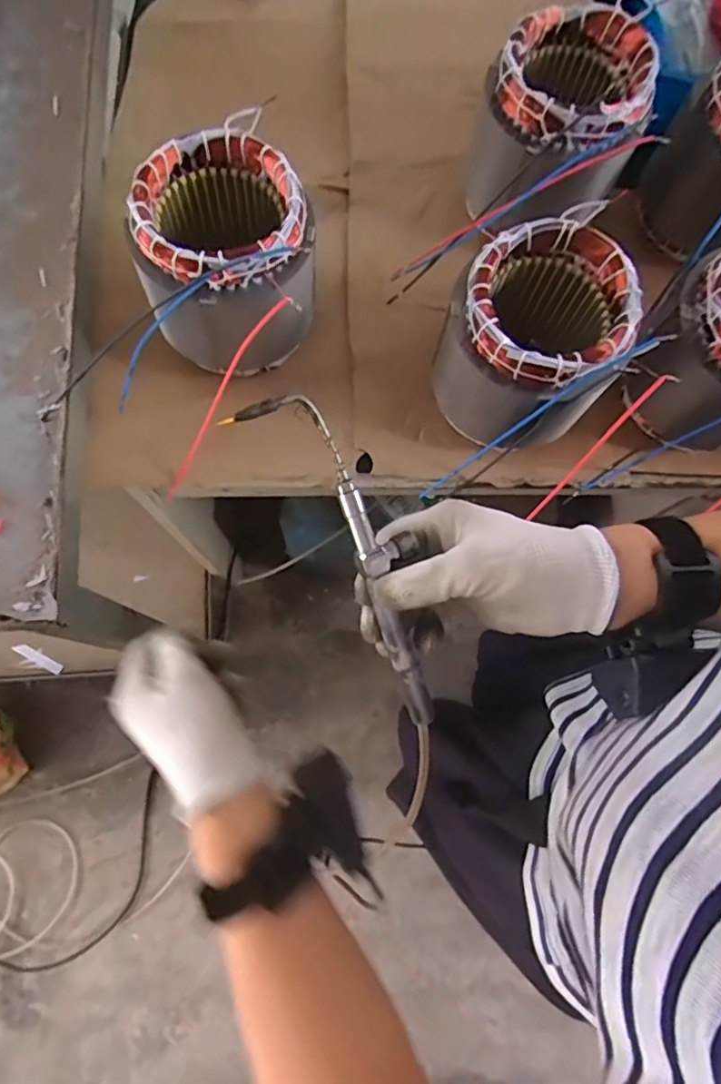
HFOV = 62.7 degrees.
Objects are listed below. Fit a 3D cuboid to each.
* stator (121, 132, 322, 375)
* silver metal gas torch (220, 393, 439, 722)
[{"bbox_3d":[-0.113,-0.249,0.538,0.142,0.156,0.147,-4,74,-2],"label":"stator"},{"bbox_3d":[0.004,0.013,0.304,0.055,0.018,0.191,-26,107,-6],"label":"silver metal gas torch"}]

